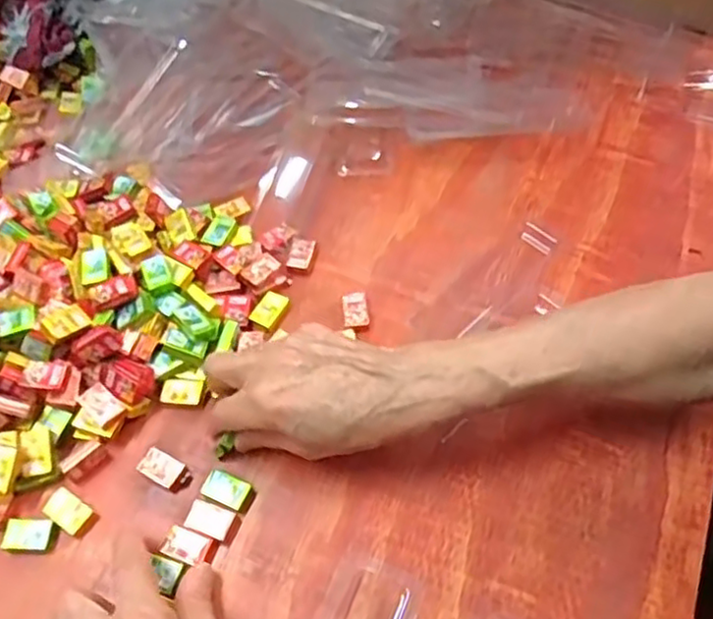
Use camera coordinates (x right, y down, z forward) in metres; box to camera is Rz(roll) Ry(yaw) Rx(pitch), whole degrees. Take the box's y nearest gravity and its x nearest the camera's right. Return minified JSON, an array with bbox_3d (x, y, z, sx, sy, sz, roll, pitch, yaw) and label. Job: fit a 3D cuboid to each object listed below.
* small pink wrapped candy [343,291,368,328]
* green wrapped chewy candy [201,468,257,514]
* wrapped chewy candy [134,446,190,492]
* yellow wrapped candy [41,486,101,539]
[{"bbox_3d":[-0.001,0.001,0.451,0.016,0.009,0.026,-7,57,-3],"label":"small pink wrapped candy"},{"bbox_3d":[-0.074,0.104,0.391,0.028,0.007,0.017,18,59,13],"label":"green wrapped chewy candy"},{"bbox_3d":[-0.114,0.094,0.400,0.030,0.007,0.017,25,61,17],"label":"wrapped chewy candy"},{"bbox_3d":[-0.163,0.115,0.385,0.027,0.010,0.017,27,62,18],"label":"yellow wrapped candy"}]

